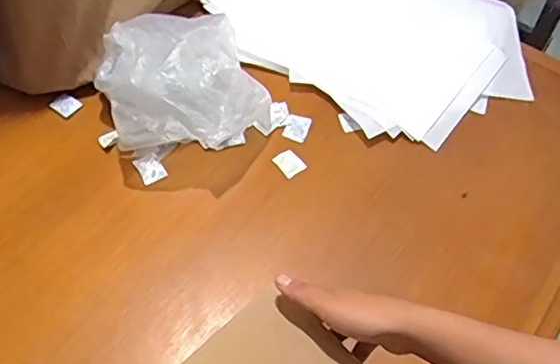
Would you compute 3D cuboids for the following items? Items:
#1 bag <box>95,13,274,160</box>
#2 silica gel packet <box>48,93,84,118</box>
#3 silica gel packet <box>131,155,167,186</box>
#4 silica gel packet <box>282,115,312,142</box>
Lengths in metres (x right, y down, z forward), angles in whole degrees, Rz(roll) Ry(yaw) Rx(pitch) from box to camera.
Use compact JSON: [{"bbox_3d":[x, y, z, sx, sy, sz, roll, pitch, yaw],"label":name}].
[{"bbox_3d":[-0.115,-0.118,0.722,0.200,0.131,0.197,-11,56,-11],"label":"bag"},{"bbox_3d":[-0.281,-0.101,0.773,0.034,0.006,0.030,34,60,18],"label":"silica gel packet"},{"bbox_3d":[-0.160,-0.017,0.726,0.030,0.008,0.037,-30,63,-22],"label":"silica gel packet"},{"bbox_3d":[0.024,-0.072,0.773,0.030,0.007,0.038,23,57,11],"label":"silica gel packet"}]

